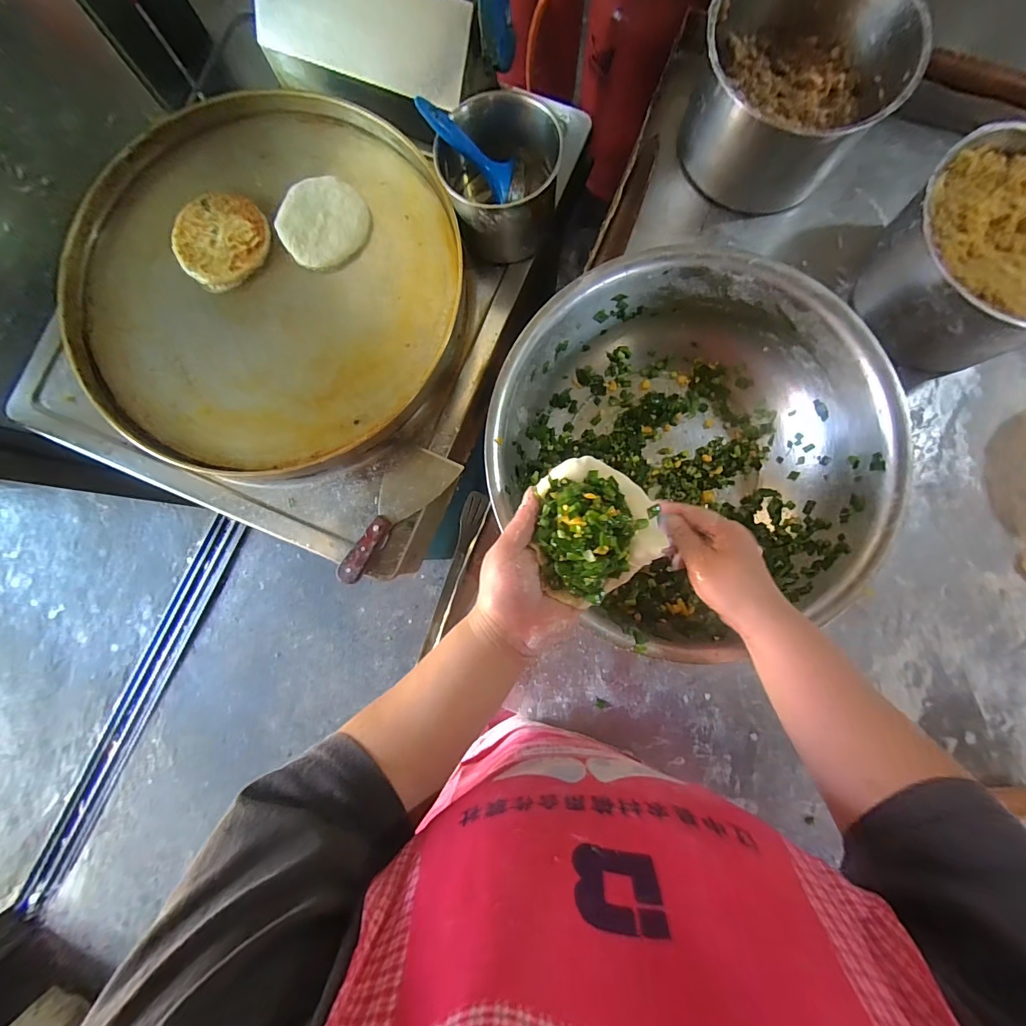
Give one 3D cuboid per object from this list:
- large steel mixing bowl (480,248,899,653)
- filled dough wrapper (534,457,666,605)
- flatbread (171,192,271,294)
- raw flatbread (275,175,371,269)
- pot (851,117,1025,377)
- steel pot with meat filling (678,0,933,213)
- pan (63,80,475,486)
[{"bbox_3d":[0.177,-0.063,0.462,0.355,0.116,0.371,0,85,1],"label":"large steel mixing bowl"},{"bbox_3d":[0.058,0.011,0.336,0.103,0.034,0.098,0,85,1],"label":"filled dough wrapper"},{"bbox_3d":[-0.396,-0.371,0.594,0.124,0.018,0.124,0,85,1],"label":"flatbread"},{"bbox_3d":[-0.257,-0.394,0.593,0.116,0.019,0.114,-33,85,-2],"label":"raw flatbread"},{"bbox_3d":[0.502,-0.269,0.468,0.205,0.120,0.199,0,85,1],"label":"pot"},{"bbox_3d":[0.306,-0.477,0.493,0.205,0.123,0.192,0,85,1],"label":"steel pot with meat filling"},{"bbox_3d":[-0.330,-0.316,0.603,0.510,0.058,0.527,0,85,1],"label":"pan"}]

